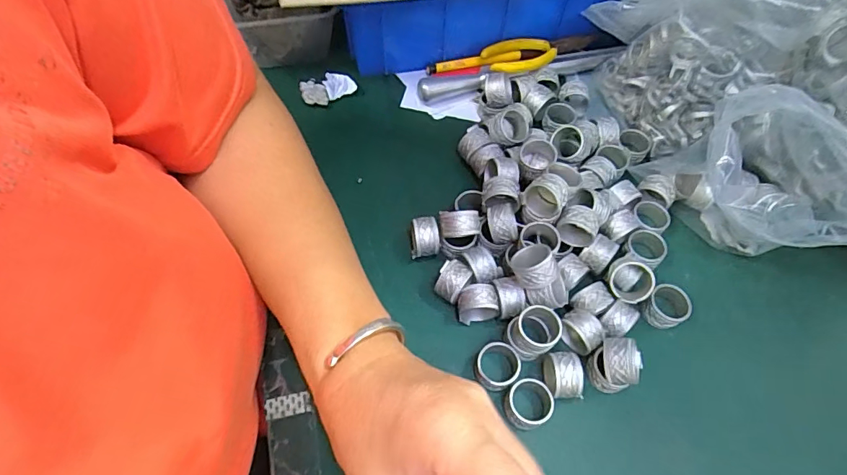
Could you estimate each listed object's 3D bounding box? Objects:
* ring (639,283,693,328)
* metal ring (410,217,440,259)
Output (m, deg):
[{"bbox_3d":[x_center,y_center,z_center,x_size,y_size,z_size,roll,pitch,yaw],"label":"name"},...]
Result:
[{"bbox_3d":[0.167,0.049,0.323,0.026,0.019,0.029,41,66,19],"label":"ring"},{"bbox_3d":[0.001,0.001,0.340,0.021,0.026,0.024,0,60,-2],"label":"metal ring"}]

